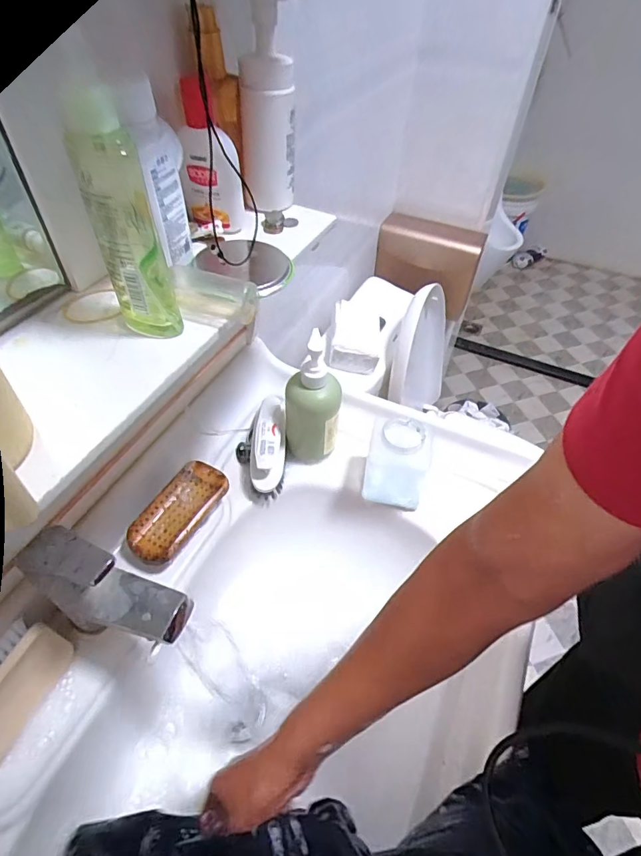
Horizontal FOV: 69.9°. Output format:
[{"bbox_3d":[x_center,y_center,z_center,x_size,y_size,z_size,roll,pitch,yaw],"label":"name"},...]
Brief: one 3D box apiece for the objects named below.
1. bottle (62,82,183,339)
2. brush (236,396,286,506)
[{"bbox_3d":[-0.124,-0.130,0.295,0.038,0.147,0.035,-12,50,-13],"label":"bottle"},{"bbox_3d":[-0.079,0.022,0.610,0.068,0.068,0.137,-2,48,-4],"label":"brush"}]

